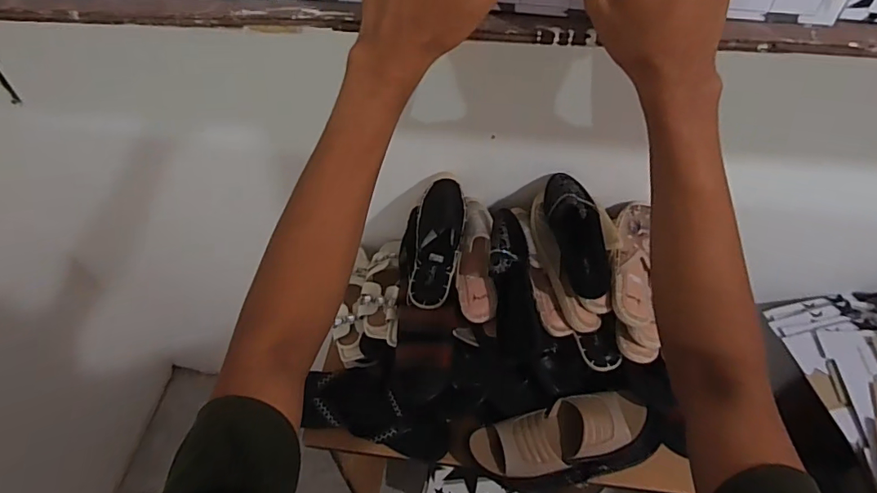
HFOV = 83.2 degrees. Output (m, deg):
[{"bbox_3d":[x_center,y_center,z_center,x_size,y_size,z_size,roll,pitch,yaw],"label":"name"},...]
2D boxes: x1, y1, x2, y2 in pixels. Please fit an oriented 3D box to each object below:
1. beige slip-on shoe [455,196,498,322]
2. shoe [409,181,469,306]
[{"bbox_3d":[0.066,0.012,0.869,0.064,0.070,0.238,1,70,0],"label":"beige slip-on shoe"},{"bbox_3d":[-0.002,-0.013,0.870,0.089,0.056,0.245,8,73,6],"label":"shoe"}]

